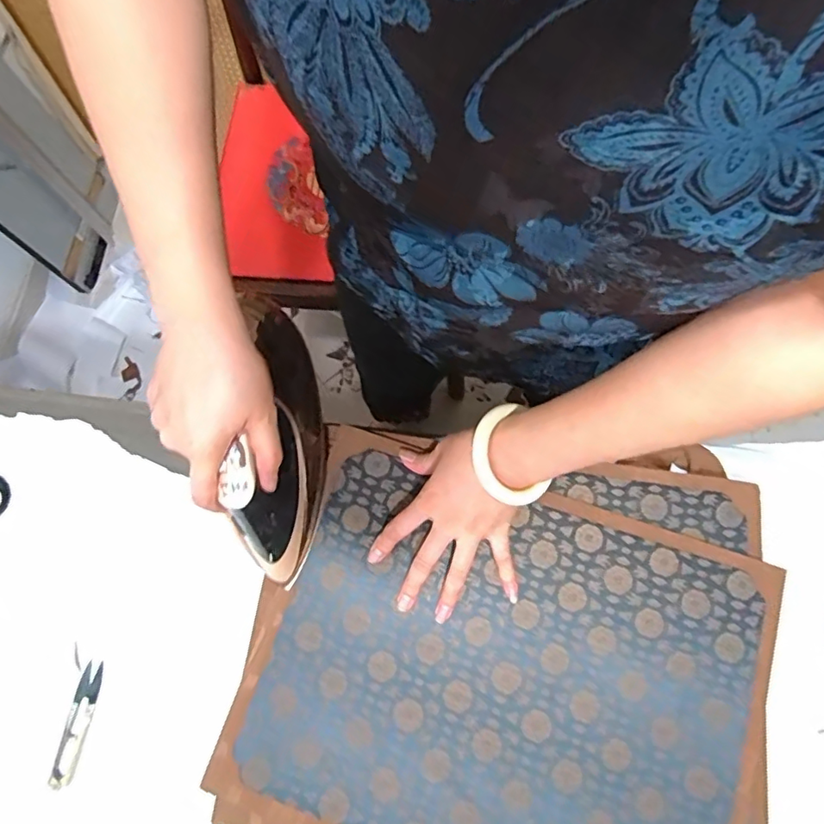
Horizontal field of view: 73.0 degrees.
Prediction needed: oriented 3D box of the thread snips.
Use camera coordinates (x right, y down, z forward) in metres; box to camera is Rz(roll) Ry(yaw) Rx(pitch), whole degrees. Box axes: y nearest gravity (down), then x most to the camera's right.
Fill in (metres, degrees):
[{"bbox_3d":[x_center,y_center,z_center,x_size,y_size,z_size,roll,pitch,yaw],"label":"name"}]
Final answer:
[{"bbox_3d":[-0.314,0.291,0.520,0.023,0.010,0.101,8,74,4],"label":"thread snips"}]

